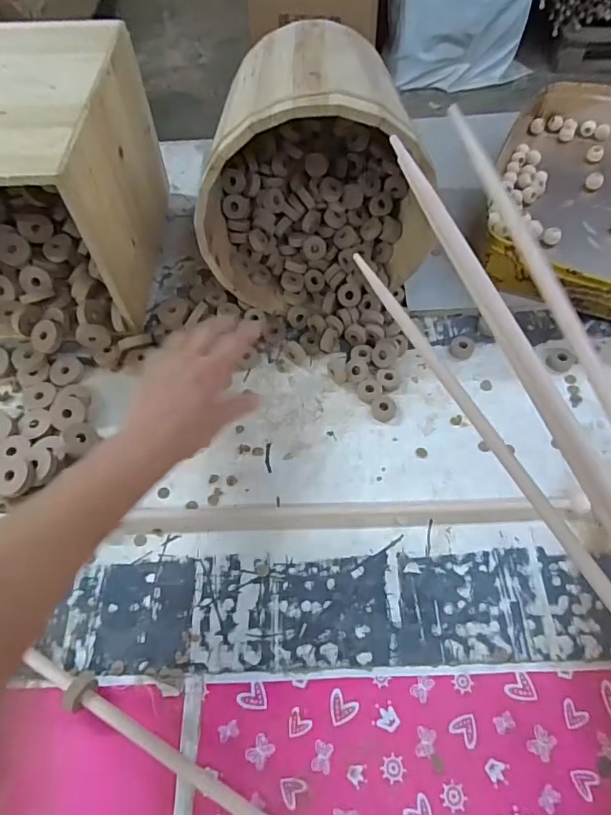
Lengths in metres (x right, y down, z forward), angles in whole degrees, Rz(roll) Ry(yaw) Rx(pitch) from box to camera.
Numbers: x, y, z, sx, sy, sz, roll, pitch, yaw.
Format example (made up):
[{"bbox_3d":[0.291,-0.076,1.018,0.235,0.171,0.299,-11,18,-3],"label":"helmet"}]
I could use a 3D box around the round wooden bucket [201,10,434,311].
[{"bbox_3d":[0.002,-0.259,0.513,0.219,0.201,0.221,-5,60,0],"label":"round wooden bucket"}]

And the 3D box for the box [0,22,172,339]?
[{"bbox_3d":[-0.283,-0.242,0.516,0.193,0.183,0.256,-2,60,2],"label":"box"}]

